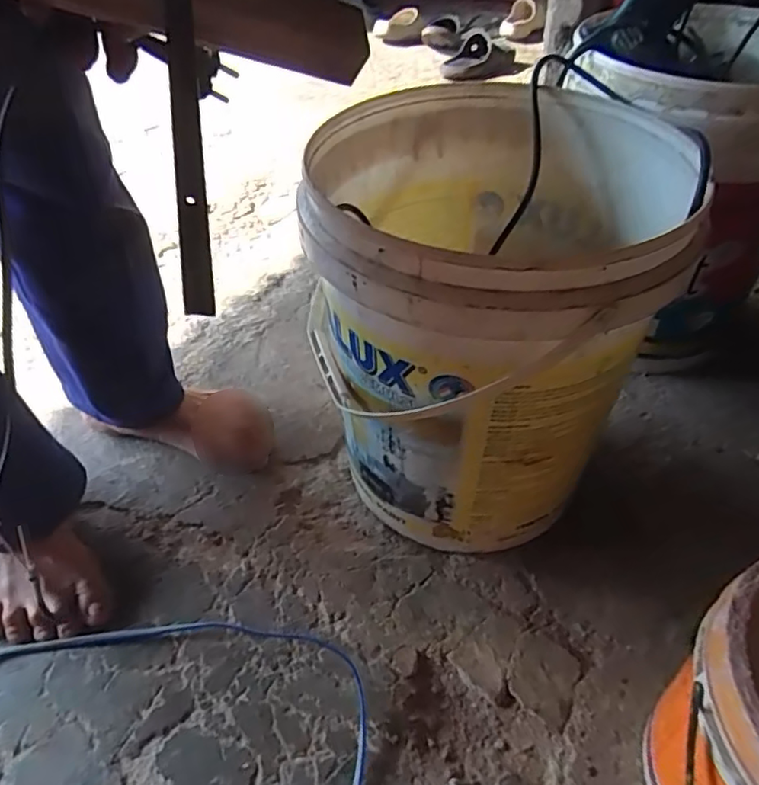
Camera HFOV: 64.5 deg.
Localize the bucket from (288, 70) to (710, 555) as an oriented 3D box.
[{"bbox_3d":[0.093,-0.059,0.579,0.301,0.335,0.316,-1,44,1],"label":"bucket"}]

